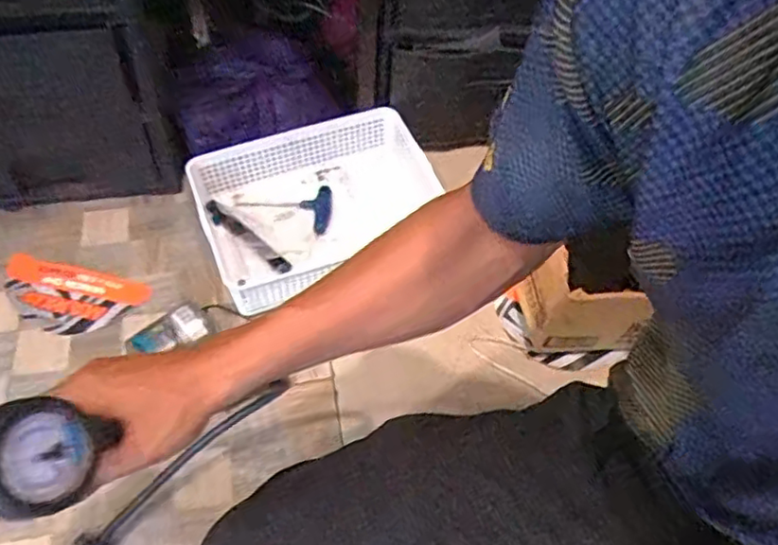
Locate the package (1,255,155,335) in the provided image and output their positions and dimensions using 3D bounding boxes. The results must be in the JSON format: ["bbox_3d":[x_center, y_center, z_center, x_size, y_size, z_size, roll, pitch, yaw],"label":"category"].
[{"bbox_3d":[-0.439,0.034,0.864,0.196,0.010,0.100,11,56,3],"label":"package"}]

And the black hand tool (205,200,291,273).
[{"bbox_3d":[-0.204,-0.049,0.908,0.165,0.021,0.027,36,60,19],"label":"black hand tool"}]

